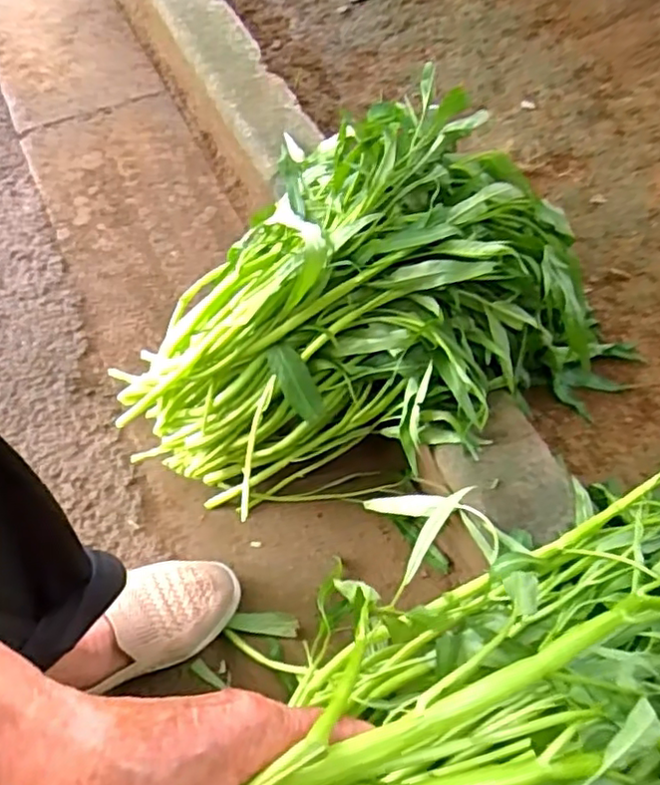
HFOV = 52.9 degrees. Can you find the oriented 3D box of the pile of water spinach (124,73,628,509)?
[{"bbox_3d":[0.048,-0.055,0.650,0.481,0.264,0.260,-22,61,-12],"label":"pile of water spinach"}]

